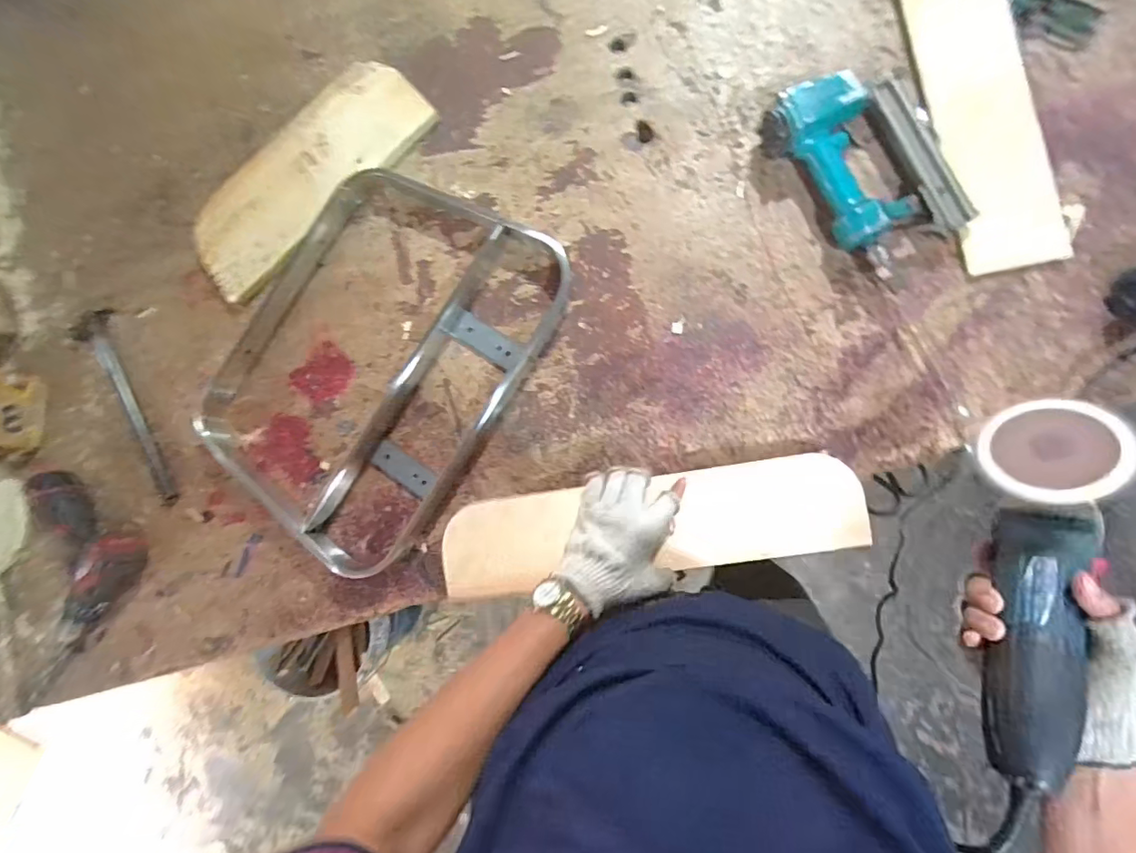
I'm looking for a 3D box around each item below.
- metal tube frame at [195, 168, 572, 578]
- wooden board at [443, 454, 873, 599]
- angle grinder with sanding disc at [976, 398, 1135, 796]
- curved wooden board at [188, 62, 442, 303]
[{"bbox_3d":[-0.261,-0.083,0.659,0.368,0.056,0.489,31,90,9],"label":"metal tube frame"},{"bbox_3d":[0.087,0.106,0.561,0.440,0.026,0.106,-7,85,1],"label":"wooden board"},{"bbox_3d":[0.351,0.112,0.395,0.072,0.080,0.263,13,79,4],"label":"angle grinder with sanding disc"},{"bbox_3d":[-0.351,-0.337,0.702,0.142,0.024,0.366,44,92,9],"label":"curved wooden board"}]

